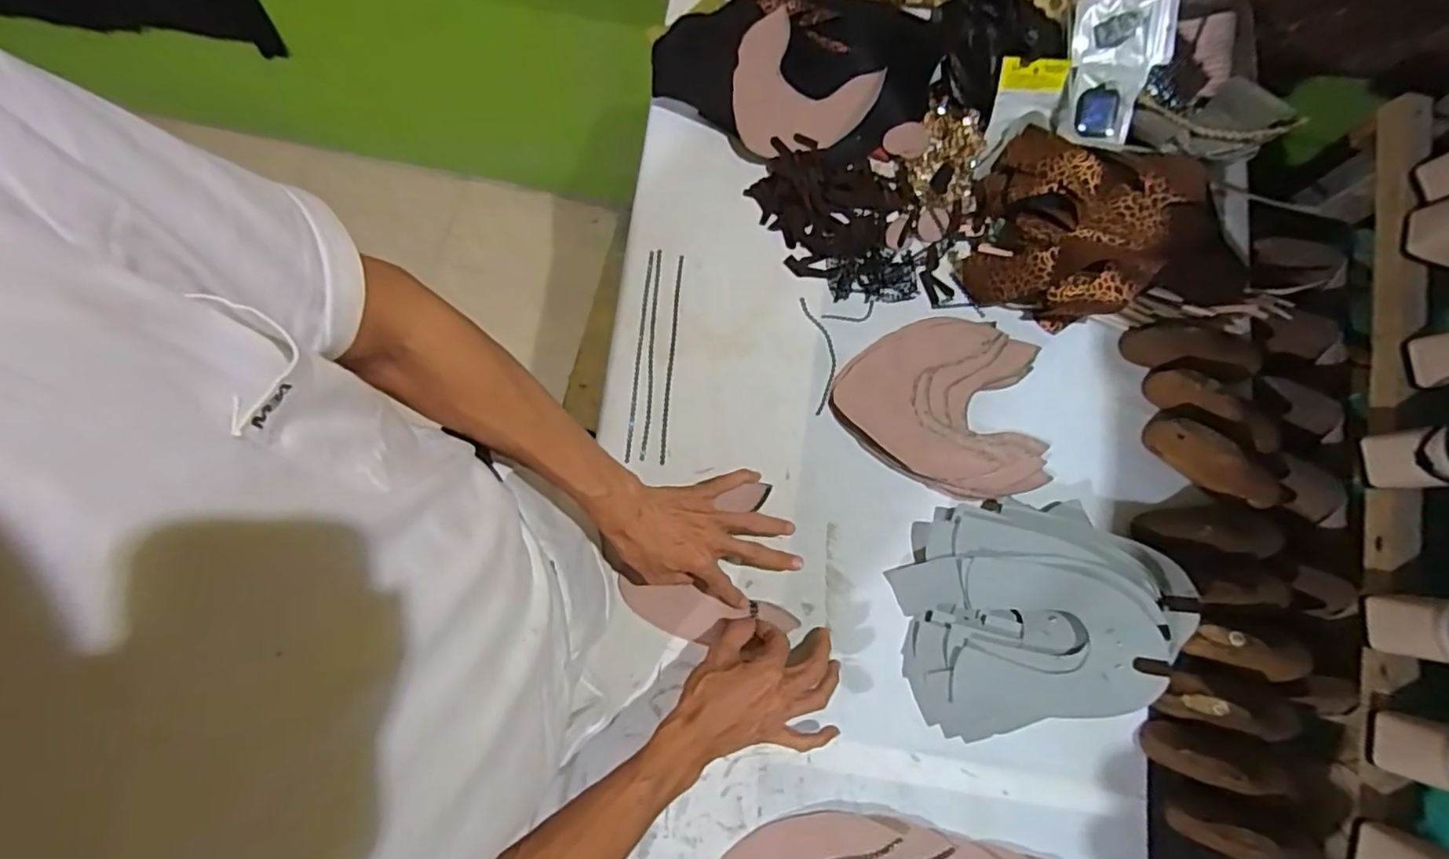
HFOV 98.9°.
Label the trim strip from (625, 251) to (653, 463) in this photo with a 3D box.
[{"bbox_3d":[-0.093,-0.081,0.672,0.007,0.010,0.232,5,79,2],"label":"trim strip"}]

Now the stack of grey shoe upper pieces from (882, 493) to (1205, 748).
[{"bbox_3d":[0.284,0.161,0.577,0.243,0.094,0.195,-21,79,-3],"label":"stack of grey shoe upper pieces"}]

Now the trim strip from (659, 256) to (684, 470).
[{"bbox_3d":[-0.058,-0.078,0.674,0.007,0.008,0.230,4,79,2],"label":"trim strip"}]

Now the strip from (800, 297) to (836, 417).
[{"bbox_3d":[0.105,-0.081,0.669,0.030,0.004,0.130,-7,78,0],"label":"strip"}]

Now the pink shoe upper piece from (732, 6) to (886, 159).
[{"bbox_3d":[0.076,-0.379,0.697,0.154,0.018,0.150,36,81,8],"label":"pink shoe upper piece"}]

